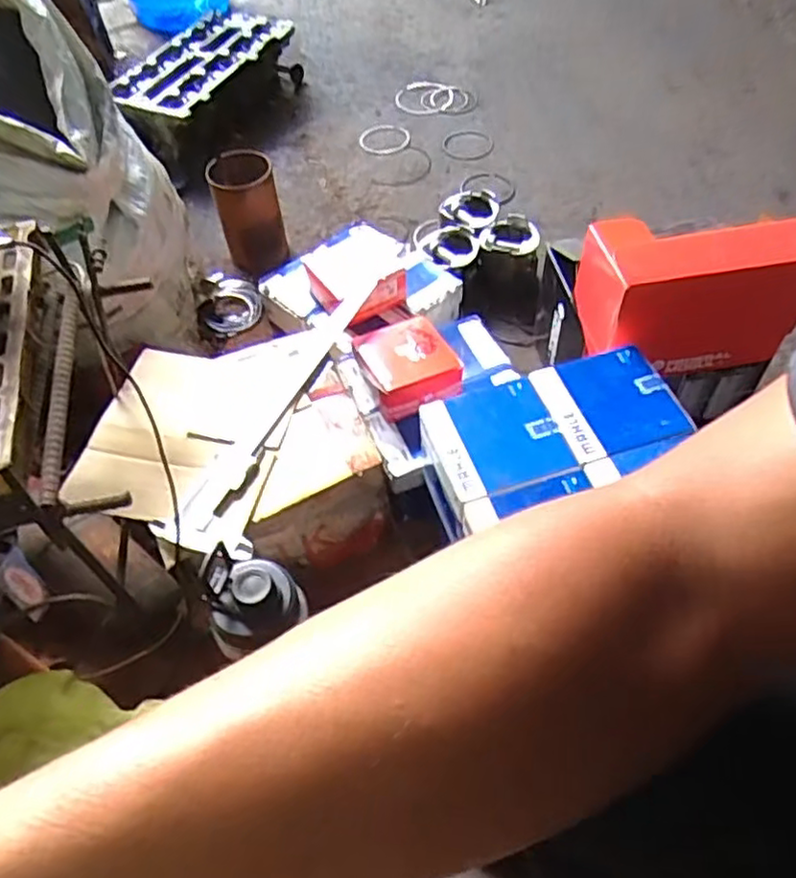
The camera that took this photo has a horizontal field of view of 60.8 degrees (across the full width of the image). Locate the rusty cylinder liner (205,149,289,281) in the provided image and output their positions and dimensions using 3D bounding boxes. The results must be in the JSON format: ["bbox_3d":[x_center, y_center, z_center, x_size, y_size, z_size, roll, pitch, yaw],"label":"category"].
[{"bbox_3d":[-0.246,-0.375,1.123,0.092,0.158,0.115,35,62,26],"label":"rusty cylinder liner"}]

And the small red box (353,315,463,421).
[{"bbox_3d":[0.011,-0.088,0.826,0.110,0.056,0.111,-25,56,-14],"label":"small red box"}]

